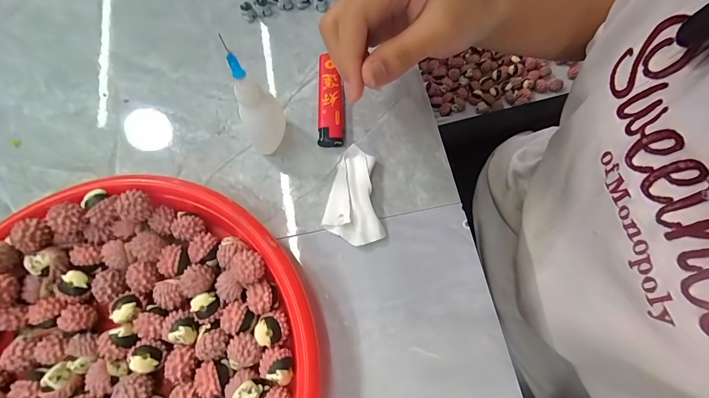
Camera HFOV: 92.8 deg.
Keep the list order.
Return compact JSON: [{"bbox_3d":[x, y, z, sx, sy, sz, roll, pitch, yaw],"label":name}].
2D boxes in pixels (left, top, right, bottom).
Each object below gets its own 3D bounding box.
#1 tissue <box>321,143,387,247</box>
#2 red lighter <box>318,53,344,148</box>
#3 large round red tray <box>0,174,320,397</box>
[{"bbox_3d":[0.001,-0.004,0.238,0.040,0.011,0.070,5,72,2],"label":"tissue"},{"bbox_3d":[-0.018,-0.076,0.260,0.019,0.012,0.077,-1,72,0],"label":"red lighter"},{"bbox_3d":[-0.138,0.103,0.192,0.226,0.033,0.225,-18,73,-6],"label":"large round red tray"}]

